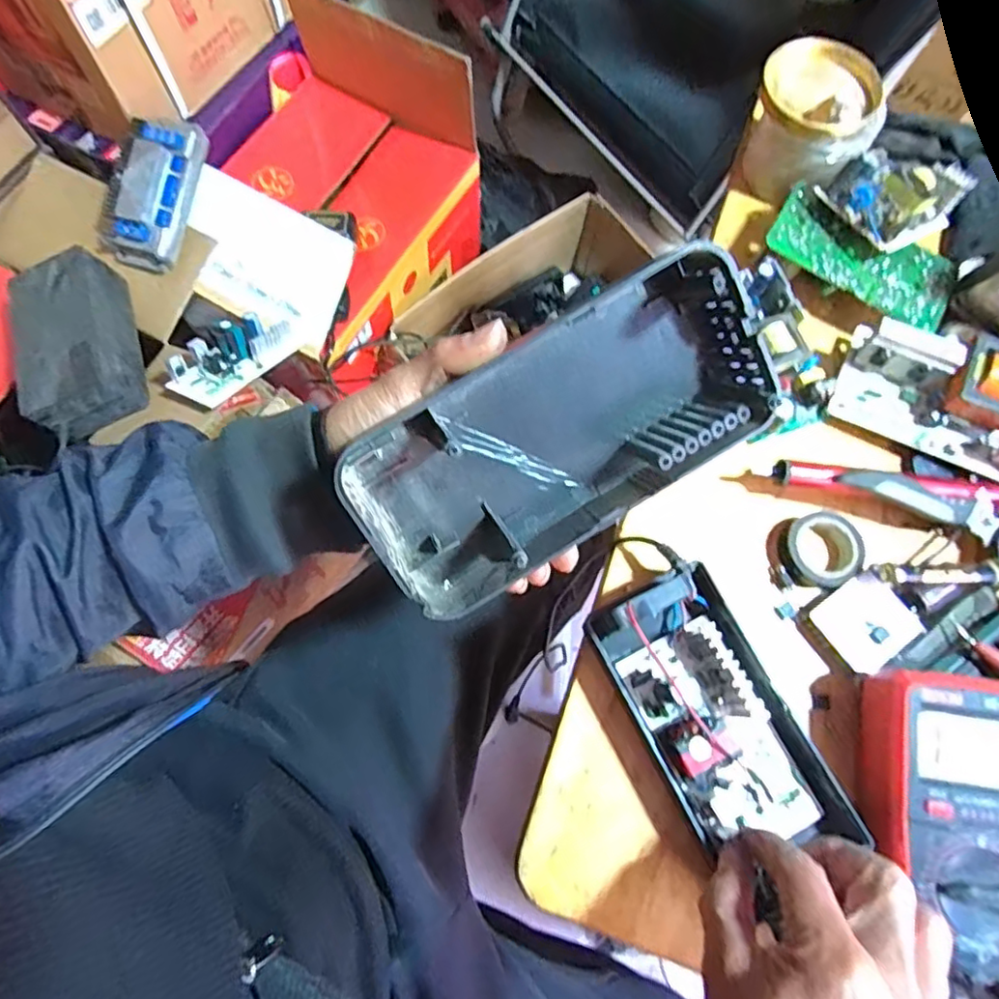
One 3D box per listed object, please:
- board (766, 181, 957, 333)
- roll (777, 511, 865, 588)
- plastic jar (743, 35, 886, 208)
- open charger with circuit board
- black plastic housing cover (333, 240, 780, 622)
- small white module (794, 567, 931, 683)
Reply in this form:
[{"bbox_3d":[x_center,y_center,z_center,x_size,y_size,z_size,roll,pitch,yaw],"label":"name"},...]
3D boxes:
[{"bbox_3d":[0.265,-0.177,0.451,0.134,0.012,0.064,26,73,6],"label":"board"},{"bbox_3d":[0.211,0.034,0.407,0.044,0.023,0.047,1,72,-2],"label":"roll"},{"bbox_3d":[0.240,-0.287,0.480,0.080,0.081,0.096,-13,73,-6],"label":"plastic jar"},{"bbox_3d":[0.124,0.124,0.355,0.083,0.048,0.158,-25,75,-9],"label":"open charger with circuit board"},{"bbox_3d":[0.033,-0.030,0.309,0.210,0.045,0.099,-33,109,-2],"label":"black plastic housing cover"},{"bbox_3d":[0.228,0.080,0.391,0.058,0.016,0.050,-30,76,-11],"label":"small white module"}]

